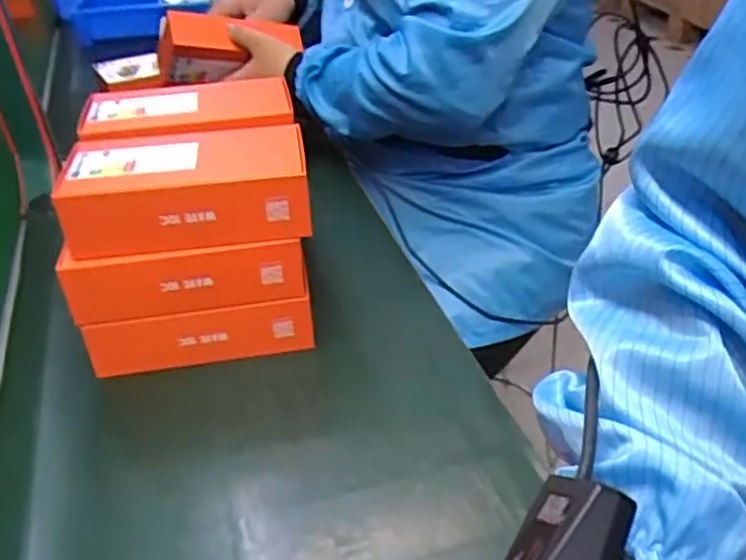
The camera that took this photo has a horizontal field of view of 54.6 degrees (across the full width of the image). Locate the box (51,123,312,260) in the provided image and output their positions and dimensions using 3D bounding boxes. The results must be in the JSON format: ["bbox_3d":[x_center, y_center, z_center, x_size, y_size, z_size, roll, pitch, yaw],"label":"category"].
[{"bbox_3d":[-0.147,-0.076,0.583,0.186,0.060,0.102,-10,37,-5],"label":"box"}]

